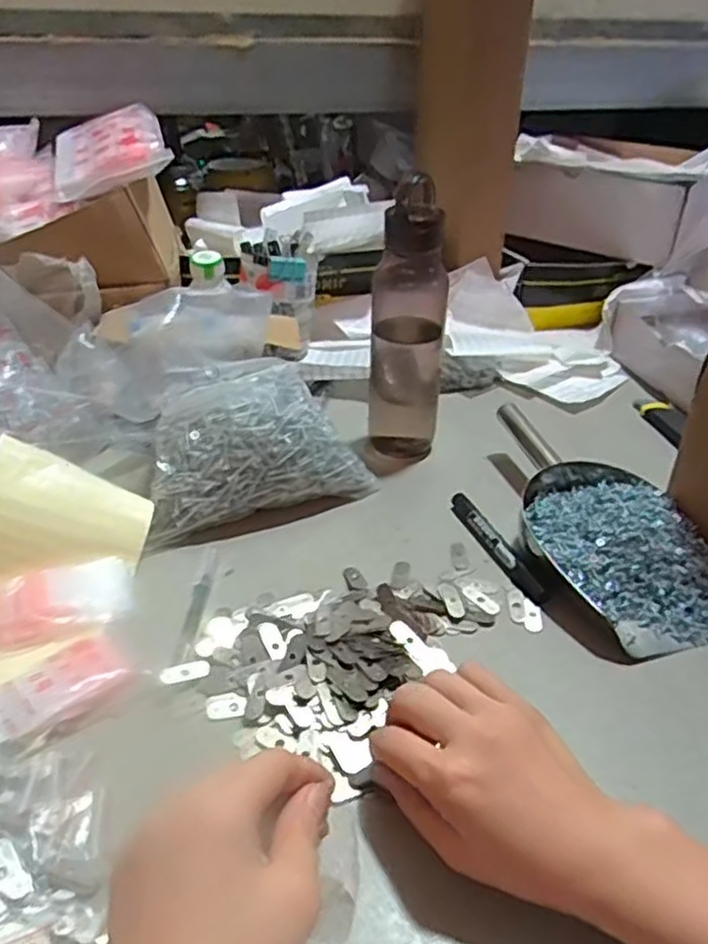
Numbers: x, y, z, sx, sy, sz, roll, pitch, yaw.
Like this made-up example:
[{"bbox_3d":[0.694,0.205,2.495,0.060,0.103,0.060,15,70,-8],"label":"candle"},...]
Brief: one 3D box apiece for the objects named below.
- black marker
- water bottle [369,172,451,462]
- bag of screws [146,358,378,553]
[{"bbox_3d":[0.113,0.058,0.575,0.017,0.011,0.140,-10,35,-16],"label":"black marker"},{"bbox_3d":[0.047,-0.119,0.634,0.067,0.241,0.080,5,34,6],"label":"water bottle"},{"bbox_3d":[-0.091,-0.031,0.615,0.192,0.089,0.115,-14,36,-21],"label":"bag of screws"}]

